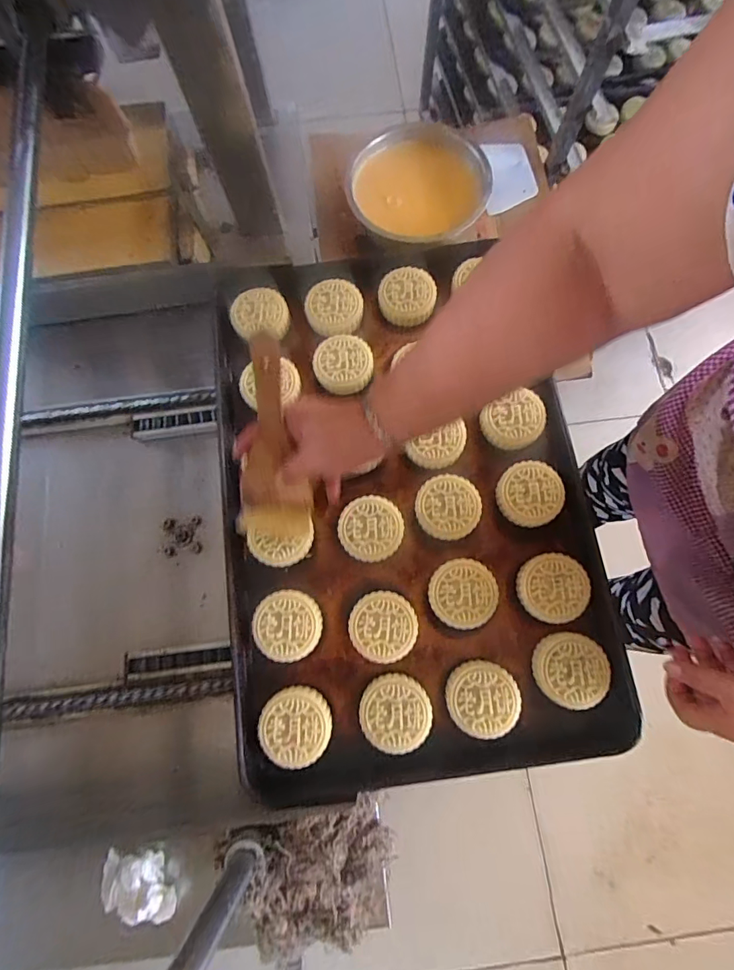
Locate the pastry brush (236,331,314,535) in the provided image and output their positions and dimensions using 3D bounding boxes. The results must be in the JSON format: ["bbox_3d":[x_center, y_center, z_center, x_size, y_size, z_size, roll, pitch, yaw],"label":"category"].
[{"bbox_3d":[-0.092,-0.034,0.426,0.076,0.214,0.015,5,38,0],"label":"pastry brush"}]

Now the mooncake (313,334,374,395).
[{"bbox_3d":[-0.029,-0.149,0.555,0.070,0.025,0.066,0,76,0],"label":"mooncake"}]

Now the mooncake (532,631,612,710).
[{"bbox_3d":[0.209,0.188,0.460,0.069,0.021,0.070,-7,76,-2],"label":"mooncake"}]

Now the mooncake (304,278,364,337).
[{"bbox_3d":[-0.042,-0.227,0.571,0.071,0.025,0.067,-14,76,-4],"label":"mooncake"}]

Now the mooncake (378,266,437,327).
[{"bbox_3d":[0.052,-0.241,0.575,0.071,0.029,0.066,0,76,0],"label":"mooncake"}]

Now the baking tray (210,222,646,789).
[{"bbox_3d":[0.033,0.003,0.516,0.394,0.039,0.586,-11,77,0],"label":"baking tray"}]

